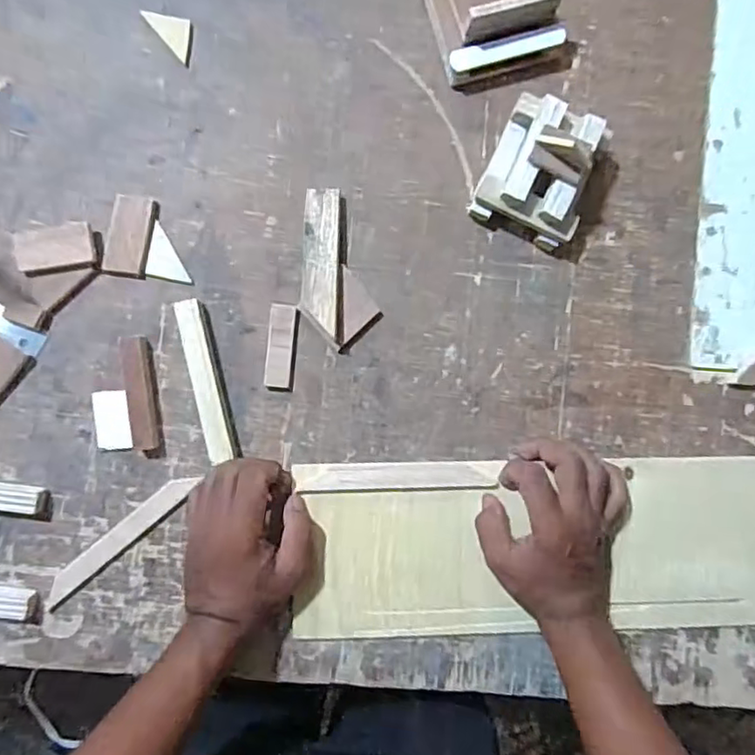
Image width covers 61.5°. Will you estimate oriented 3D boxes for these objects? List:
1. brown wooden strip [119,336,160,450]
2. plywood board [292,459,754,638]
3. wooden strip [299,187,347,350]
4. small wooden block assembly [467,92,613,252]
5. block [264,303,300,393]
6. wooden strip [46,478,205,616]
[{"bbox_3d":[-0.187,0.012,0.500,0.020,0.017,0.088,-7,91,-3],"label":"brown wooden strip"},{"bbox_3d":[0.238,0.142,0.527,0.590,0.012,0.137,-3,91,-2],"label":"plywood board"},{"bbox_3d":[-0.043,-0.089,0.511,0.034,0.025,0.120,1,91,-3],"label":"wooden strip"},{"bbox_3d":[0.130,-0.162,0.497,0.082,0.063,0.096,23,90,-3],"label":"small wooden block assembly"},{"bbox_3d":[-0.077,-0.024,0.517,0.024,0.007,0.068,6,91,-3],"label":"block"},{"bbox_3d":[-0.211,0.131,0.516,0.148,0.004,0.021,-40,93,-1],"label":"wooden strip"}]

